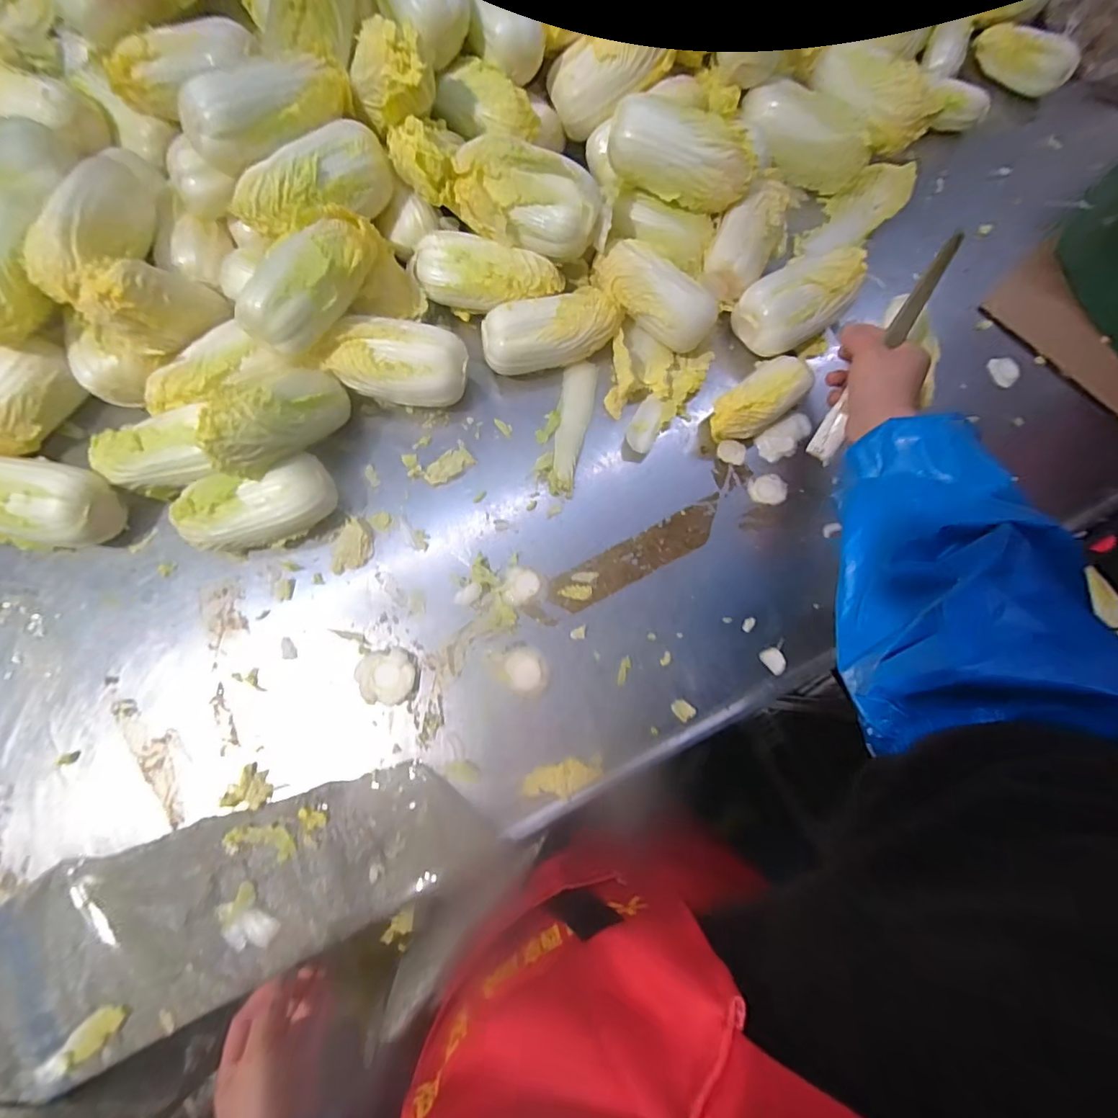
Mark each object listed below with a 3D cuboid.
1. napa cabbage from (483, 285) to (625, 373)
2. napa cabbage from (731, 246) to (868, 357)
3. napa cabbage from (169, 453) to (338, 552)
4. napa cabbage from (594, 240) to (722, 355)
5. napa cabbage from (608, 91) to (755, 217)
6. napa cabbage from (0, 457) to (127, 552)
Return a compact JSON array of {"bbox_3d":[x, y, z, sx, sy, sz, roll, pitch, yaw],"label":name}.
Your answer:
[{"bbox_3d":[-0.006,-0.231,0.529,0.144,0.065,0.060,-22,80,-6],"label":"napa cabbage"},{"bbox_3d":[0.247,-0.270,0.531,0.122,0.054,0.075,-33,81,-8],"label":"napa cabbage"},{"bbox_3d":[-0.284,-0.046,0.491,0.139,0.063,0.065,-19,80,-6],"label":"napa cabbage"},{"bbox_3d":[0.095,-0.268,0.522,0.133,0.049,0.058,34,79,5],"label":"napa cabbage"},{"bbox_3d":[0.121,-0.395,0.505,0.144,0.066,0.066,3,78,-2],"label":"napa cabbage"},{"bbox_3d":[-0.485,-0.050,0.480,0.133,0.071,0.080,14,78,1],"label":"napa cabbage"}]

